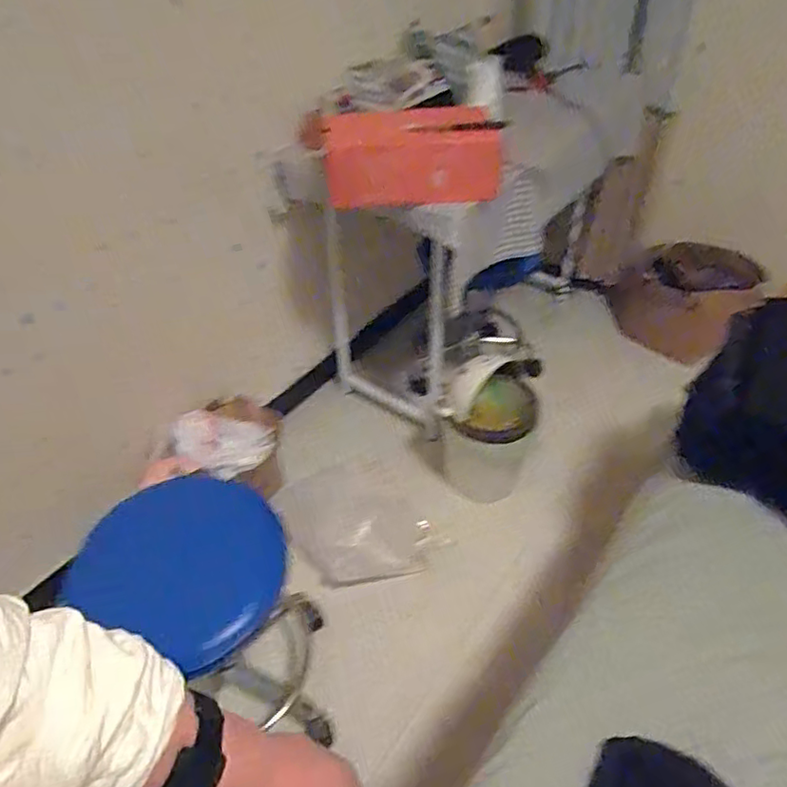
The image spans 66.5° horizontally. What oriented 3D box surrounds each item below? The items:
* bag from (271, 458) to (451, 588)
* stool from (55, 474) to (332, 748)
[{"bbox_3d":[-0.099,0.340,1.515,0.369,0.040,0.382,-19,49,-28],"label":"bag"},{"bbox_3d":[-0.313,0.434,1.090,0.305,0.538,0.312,-1,43,1],"label":"stool"}]

